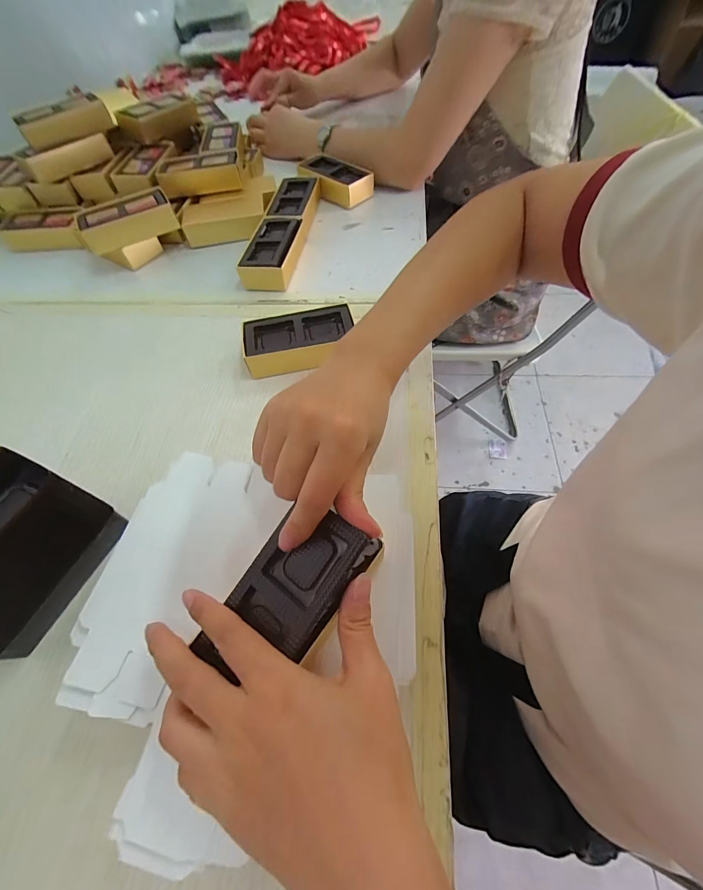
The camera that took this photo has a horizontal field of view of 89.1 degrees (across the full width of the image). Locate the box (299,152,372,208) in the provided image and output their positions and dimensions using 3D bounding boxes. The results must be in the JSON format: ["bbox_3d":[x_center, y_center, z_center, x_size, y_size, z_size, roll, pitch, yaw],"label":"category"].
[{"bbox_3d":[-0.024,-0.403,0.549,0.116,0.034,0.058,33,66,21],"label":"box"}]

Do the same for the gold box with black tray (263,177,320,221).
[{"bbox_3d":[-0.084,-0.350,0.520,0.065,0.036,0.119,4,59,6],"label":"gold box with black tray"}]

